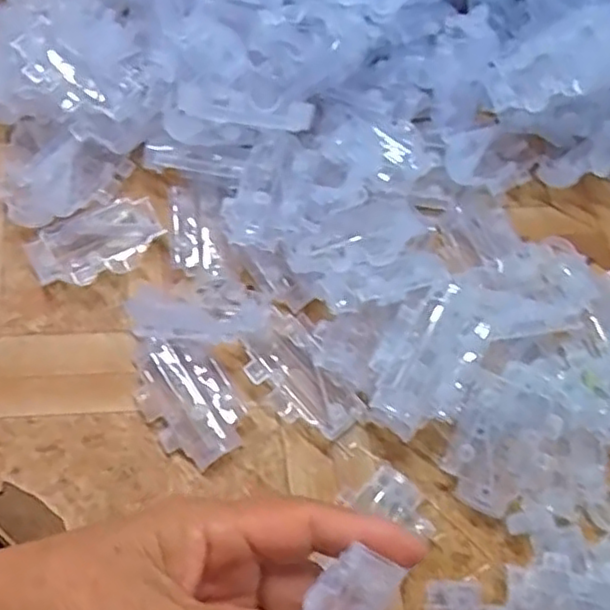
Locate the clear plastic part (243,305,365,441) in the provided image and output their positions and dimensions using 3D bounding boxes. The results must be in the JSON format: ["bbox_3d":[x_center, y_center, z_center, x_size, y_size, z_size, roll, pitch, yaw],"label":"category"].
[{"bbox_3d":[-0.003,0.037,0.318,0.036,0.017,0.064,-38,71,-16],"label":"clear plastic part"}]

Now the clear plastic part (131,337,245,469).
[{"bbox_3d":[-0.056,0.045,0.311,0.042,0.018,0.063,-31,70,-13],"label":"clear plastic part"}]

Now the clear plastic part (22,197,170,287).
[{"bbox_3d":[-0.112,-0.032,0.349,0.069,0.011,0.037,-28,69,-12],"label":"clear plastic part"}]

